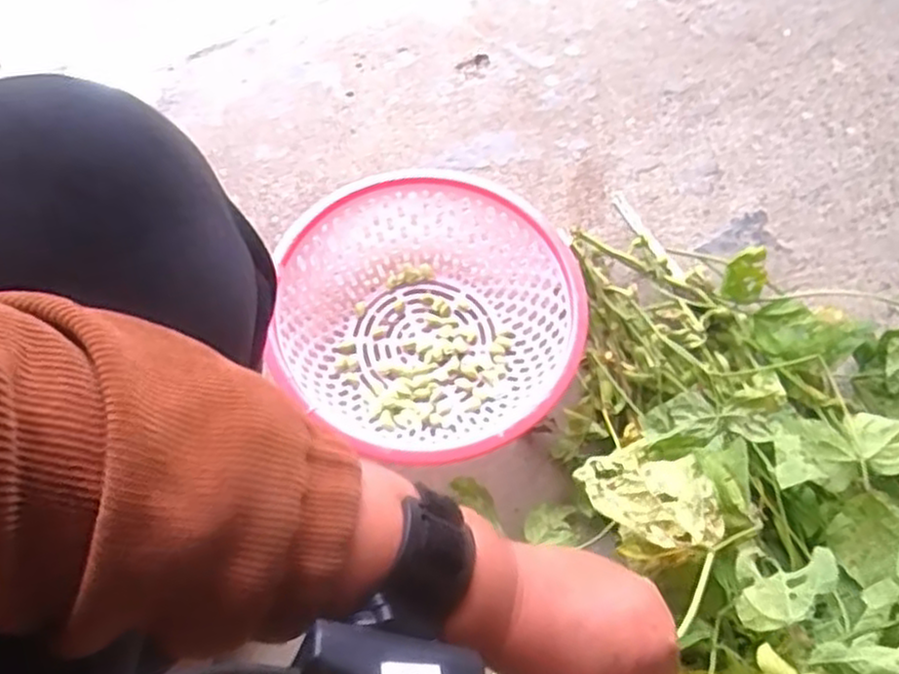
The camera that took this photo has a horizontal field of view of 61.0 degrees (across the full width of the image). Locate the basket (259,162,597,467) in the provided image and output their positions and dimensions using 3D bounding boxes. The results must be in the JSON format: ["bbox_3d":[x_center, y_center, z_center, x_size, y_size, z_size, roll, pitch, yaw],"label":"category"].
[{"bbox_3d":[-0.017,-0.019,0.716,0.262,0.114,0.243,0,65,-1],"label":"basket"}]

